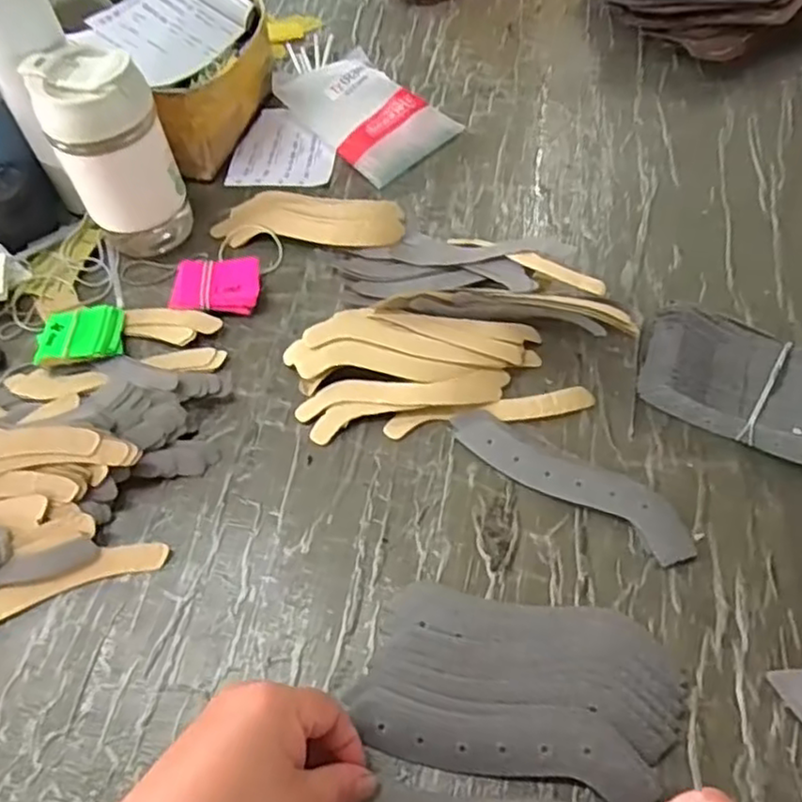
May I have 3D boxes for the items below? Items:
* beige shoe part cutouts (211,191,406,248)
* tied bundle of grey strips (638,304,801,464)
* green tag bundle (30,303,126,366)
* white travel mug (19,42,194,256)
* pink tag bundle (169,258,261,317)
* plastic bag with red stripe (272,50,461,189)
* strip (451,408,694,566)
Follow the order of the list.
[{"bbox_3d":[-0.081,-0.161,0.601,0.166,0.020,0.054,4,56,7],"label":"beige shoe part cutouts"},{"bbox_3d":[0.251,-0.009,0.462,0.169,0.041,0.094,25,61,20],"label":"tied bundle of grey strips"},{"bbox_3d":[-0.252,-0.054,0.539,0.063,0.014,0.059,-8,55,-1],"label":"green tag bundle"},{"bbox_3d":[-0.228,-0.196,0.555,0.079,0.155,0.065,-26,57,-13],"label":"white travel mug"},{"bbox_3d":[-0.150,-0.094,0.562,0.069,0.021,0.049,-1,55,4],"label":"pink tag bundle"},{"bbox_3d":[-0.041,-0.289,0.671,0.168,0.028,0.100,43,88,13],"label":"plastic bag with red stripe"},{"bbox_3d":[0.111,0.051,0.451,0.167,0.009,0.037,30,63,23],"label":"strip"}]

